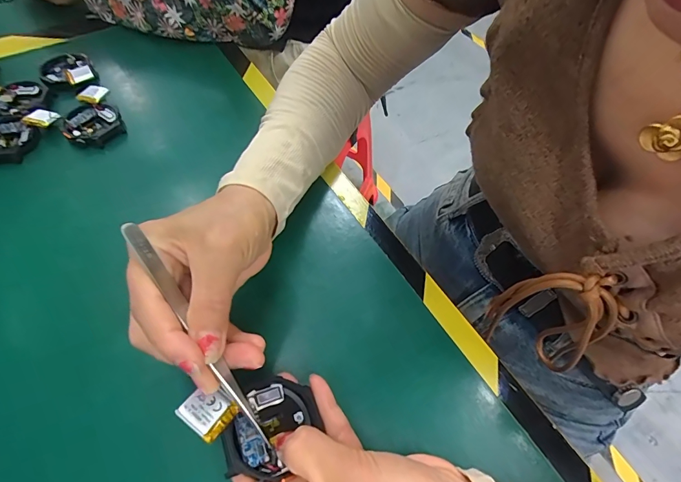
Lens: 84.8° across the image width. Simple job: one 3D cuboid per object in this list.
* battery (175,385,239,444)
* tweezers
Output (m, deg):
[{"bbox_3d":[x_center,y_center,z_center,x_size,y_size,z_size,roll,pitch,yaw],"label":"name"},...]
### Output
[{"bbox_3d":[-0.064,0.082,0.182,0.022,0.004,0.021,43,48,6],"label":"battery"},{"bbox_3d":[-0.071,0.048,0.187,0.007,0.012,0.130,-32,95,-18],"label":"tweezers"}]

